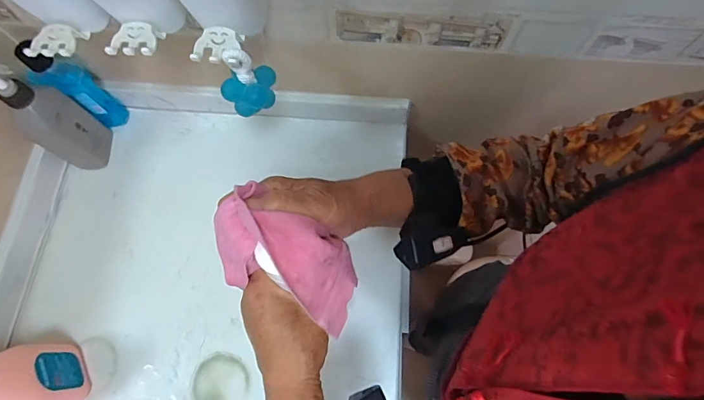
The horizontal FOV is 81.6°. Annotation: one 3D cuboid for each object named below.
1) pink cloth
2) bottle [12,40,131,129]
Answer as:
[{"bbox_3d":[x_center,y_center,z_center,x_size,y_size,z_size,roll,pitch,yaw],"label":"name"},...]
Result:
[{"bbox_3d":[-0.050,0.043,0.309,0.115,0.058,0.066,27,73,10],"label":"pink cloth"},{"bbox_3d":[-0.397,-0.157,0.595,0.047,0.172,0.060,37,75,12],"label":"bottle"}]

